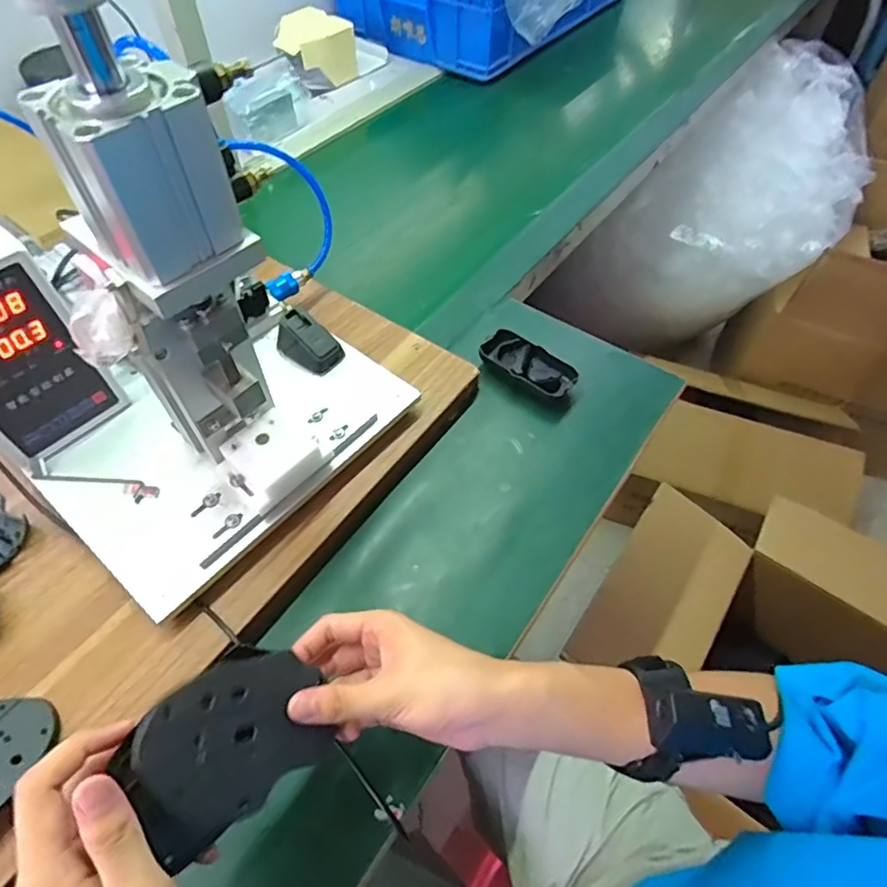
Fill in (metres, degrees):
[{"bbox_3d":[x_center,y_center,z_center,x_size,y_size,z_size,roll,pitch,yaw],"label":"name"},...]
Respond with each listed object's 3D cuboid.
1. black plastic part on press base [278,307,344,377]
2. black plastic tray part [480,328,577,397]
[{"bbox_3d":[-0.138,-0.105,0.581,0.065,0.037,0.041,30,60,18],"label":"black plastic part on press base"},{"bbox_3d":[0.096,-0.087,0.640,0.105,0.023,0.053,32,61,19],"label":"black plastic tray part"}]

